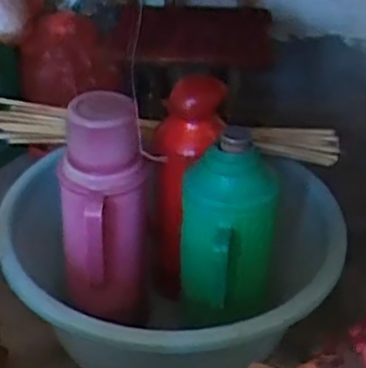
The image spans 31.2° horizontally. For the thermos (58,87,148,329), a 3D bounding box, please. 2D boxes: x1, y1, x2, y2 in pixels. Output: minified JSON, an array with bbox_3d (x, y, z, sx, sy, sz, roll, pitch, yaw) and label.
[{"bbox_3d":[-0.107,0.050,0.904,0.117,0.340,0.106,-7,35,-12],"label":"thermos"}]

